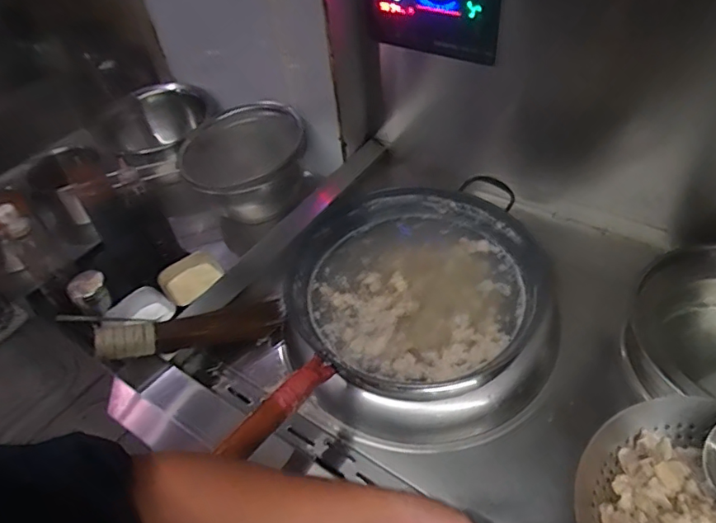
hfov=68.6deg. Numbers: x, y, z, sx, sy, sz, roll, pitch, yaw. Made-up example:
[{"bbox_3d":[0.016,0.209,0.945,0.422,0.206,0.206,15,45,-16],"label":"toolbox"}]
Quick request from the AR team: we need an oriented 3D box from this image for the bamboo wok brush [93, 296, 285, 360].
[{"bbox_3d":[-0.258,0.101,0.825,0.289,0.058,0.070,-7,42,-31],"label":"bamboo wok brush"}]

